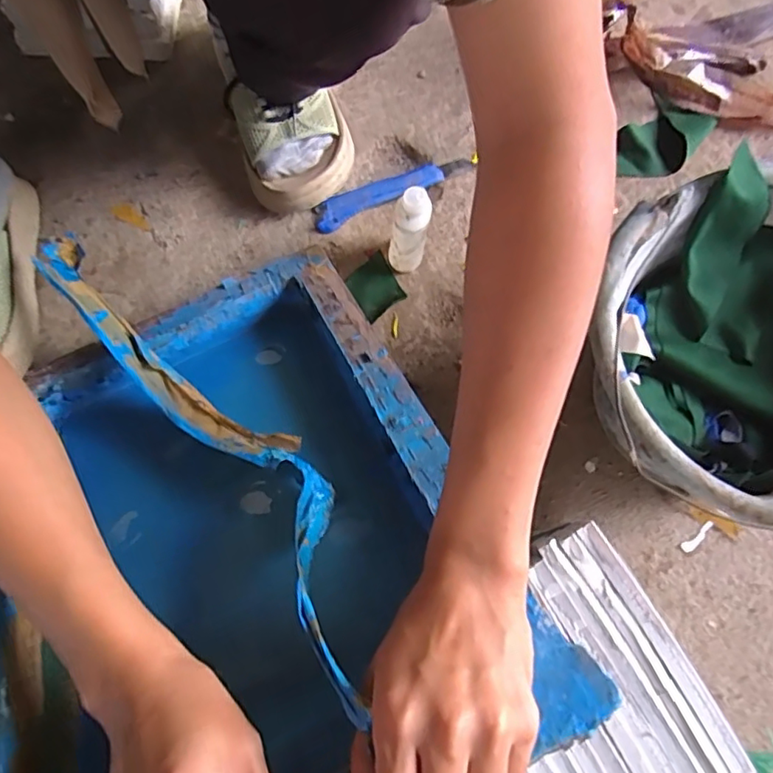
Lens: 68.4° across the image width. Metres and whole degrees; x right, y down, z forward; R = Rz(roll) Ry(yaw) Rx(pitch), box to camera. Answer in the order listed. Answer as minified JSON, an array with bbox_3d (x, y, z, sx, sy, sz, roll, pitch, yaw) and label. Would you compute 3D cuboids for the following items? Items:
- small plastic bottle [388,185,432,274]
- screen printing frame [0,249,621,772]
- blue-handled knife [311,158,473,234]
[{"bbox_3d":[0.020,-0.132,0.496,0.031,0.096,0.025,1,74,-1],"label":"small plastic bottle"},{"bbox_3d":[-0.113,0.082,0.367,0.299,0.054,0.391,-24,49,-8],"label":"screen printing frame"},{"bbox_3d":[0.004,-0.194,0.559,0.163,0.016,0.027,-27,76,-9],"label":"blue-handled knife"}]

